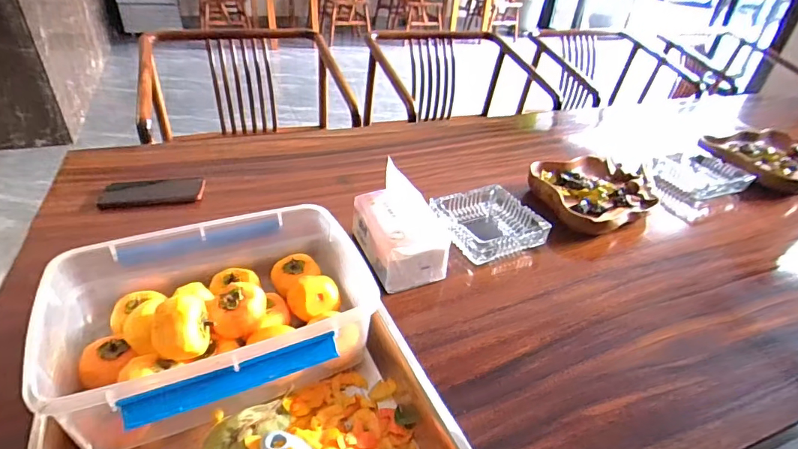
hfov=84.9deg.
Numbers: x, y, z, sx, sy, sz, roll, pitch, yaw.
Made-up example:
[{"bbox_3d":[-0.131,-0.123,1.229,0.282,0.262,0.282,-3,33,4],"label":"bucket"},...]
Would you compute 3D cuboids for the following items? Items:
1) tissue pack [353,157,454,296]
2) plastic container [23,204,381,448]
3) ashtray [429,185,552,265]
[{"bbox_3d":[0.000,0.010,0.656,0.102,0.135,0.146,-11,38,-21],"label":"tissue pack"},{"bbox_3d":[-0.202,0.089,0.494,0.311,0.104,0.258,-14,40,-25],"label":"plastic container"},{"bbox_3d":[0.149,0.003,0.751,0.152,0.059,0.150,-12,39,-23],"label":"ashtray"}]

